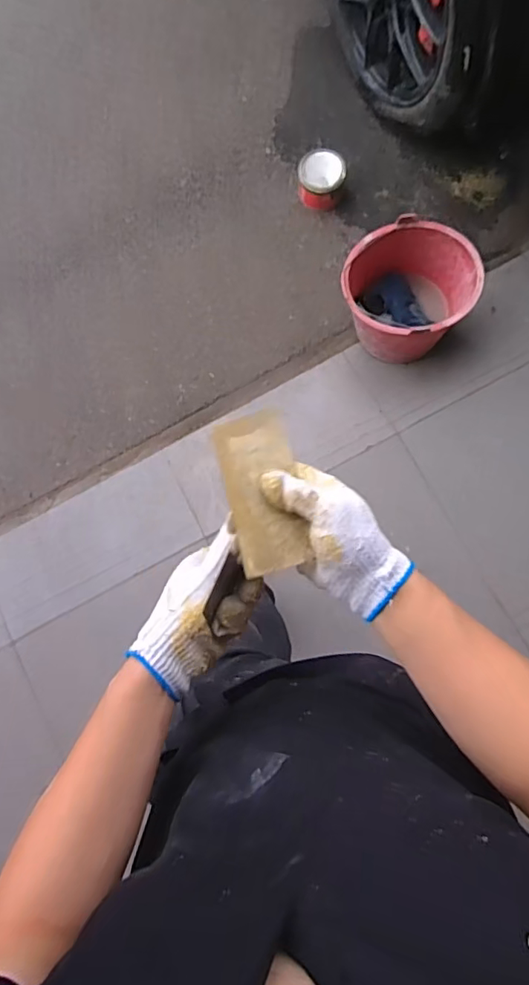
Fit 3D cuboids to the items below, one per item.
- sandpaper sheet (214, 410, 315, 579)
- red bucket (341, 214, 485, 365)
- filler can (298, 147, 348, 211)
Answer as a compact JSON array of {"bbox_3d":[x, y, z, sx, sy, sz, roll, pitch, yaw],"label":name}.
[{"bbox_3d":[0.001,-0.002,0.461,0.067,0.007,0.132,-9,85,-30],"label":"sandpaper sheet"},{"bbox_3d":[0.351,-0.493,1.372,0.291,0.212,0.277,0,83,3],"label":"red bucket"},{"bbox_3d":[0.163,-0.914,1.583,0.143,0.096,0.139,2,84,6],"label":"filler can"}]

